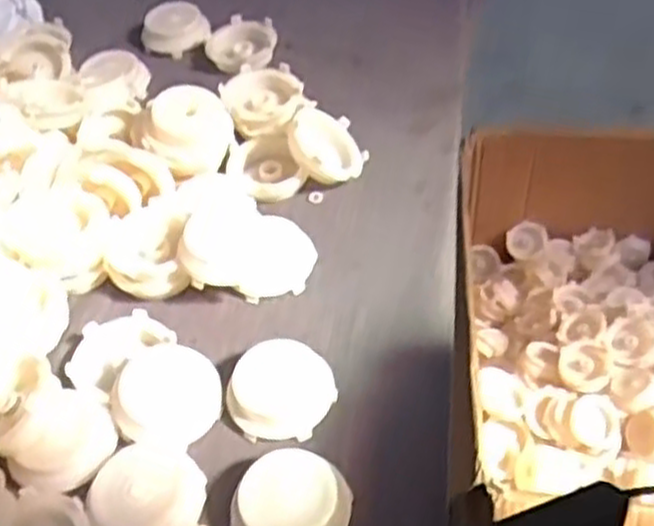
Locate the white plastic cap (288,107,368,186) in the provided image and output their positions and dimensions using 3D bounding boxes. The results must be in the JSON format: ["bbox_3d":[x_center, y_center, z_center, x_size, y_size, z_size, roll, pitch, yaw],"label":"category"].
[{"bbox_3d":[0.000,-0.074,0.510,0.052,0.015,0.052,43,42,-10],"label":"white plastic cap"}]

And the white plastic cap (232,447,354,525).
[{"bbox_3d":[-0.014,0.110,0.363,0.050,0.019,0.048,-3,49,3],"label":"white plastic cap"}]

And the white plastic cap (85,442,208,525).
[{"bbox_3d":[-0.084,0.109,0.372,0.047,0.016,0.053,18,54,19],"label":"white plastic cap"}]

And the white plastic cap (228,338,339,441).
[{"bbox_3d":[-0.023,0.063,0.405,0.052,0.024,0.046,-11,50,-4],"label":"white plastic cap"}]

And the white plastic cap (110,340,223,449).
[{"bbox_3d":[-0.083,0.069,0.412,0.050,0.021,0.053,-3,49,3],"label":"white plastic cap"}]

